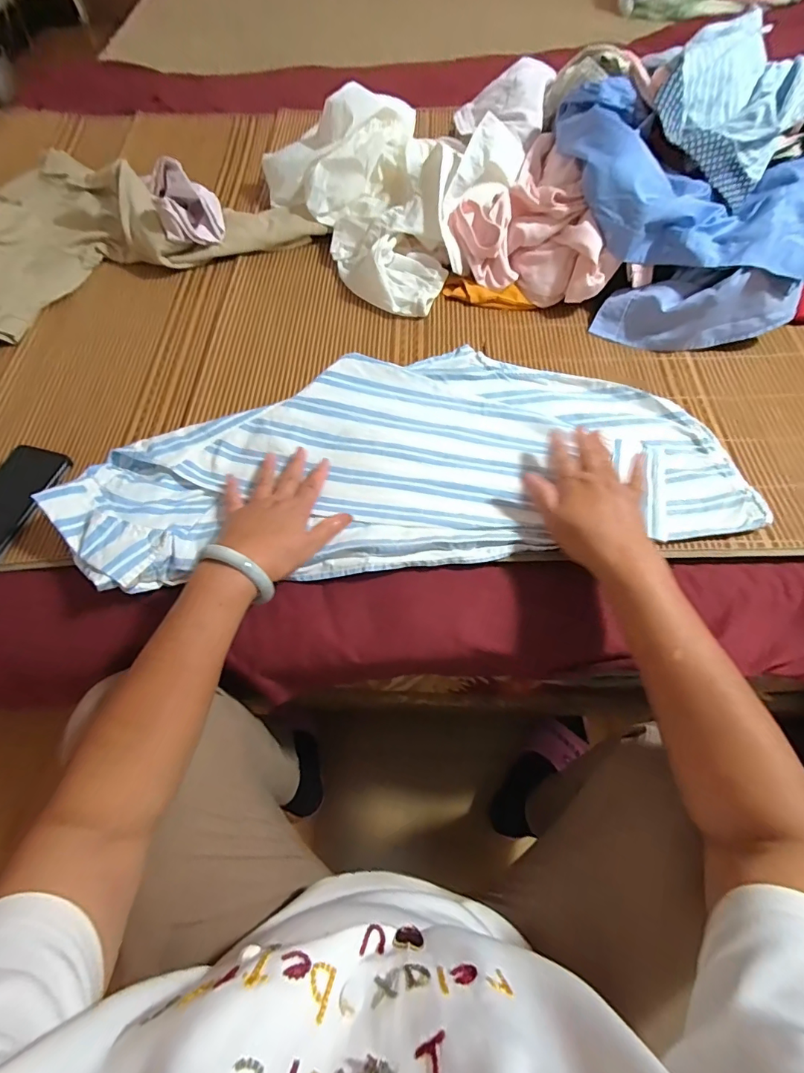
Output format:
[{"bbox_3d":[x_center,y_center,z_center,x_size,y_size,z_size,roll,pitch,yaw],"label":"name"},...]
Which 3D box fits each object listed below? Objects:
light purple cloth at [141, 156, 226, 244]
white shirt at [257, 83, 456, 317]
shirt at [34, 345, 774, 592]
[{"bbox_3d":[-0.322,-0.500,0.676,0.090,0.072,0.112,-22,65,-7],"label":"light purple cloth"},{"bbox_3d":[-0.030,-0.519,0.676,0.234,0.114,0.384,-31,67,-11],"label":"white shirt"},{"bbox_3d":[0.002,-0.093,0.509,0.702,0.046,0.276,-6,64,-3],"label":"shirt"}]

